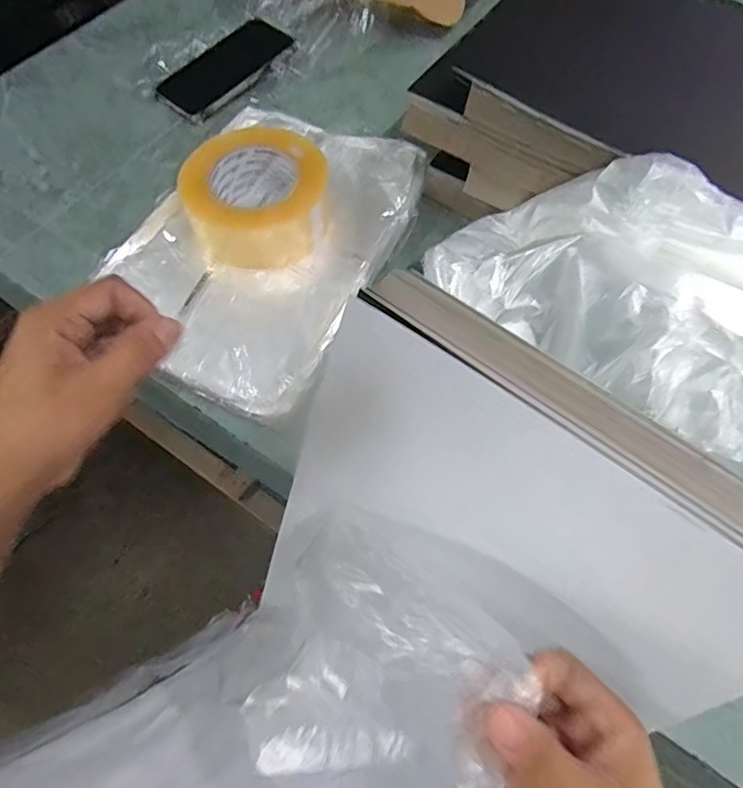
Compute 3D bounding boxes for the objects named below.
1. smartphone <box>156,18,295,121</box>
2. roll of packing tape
[{"bbox_3d":[-0.172,-0.383,0.633,0.078,0.010,0.159,36,75,17],"label":"smartphone"},{"bbox_3d":[-0.107,-0.185,0.494,0.114,0.066,0.122,1,60,-1],"label":"roll of packing tape"}]

